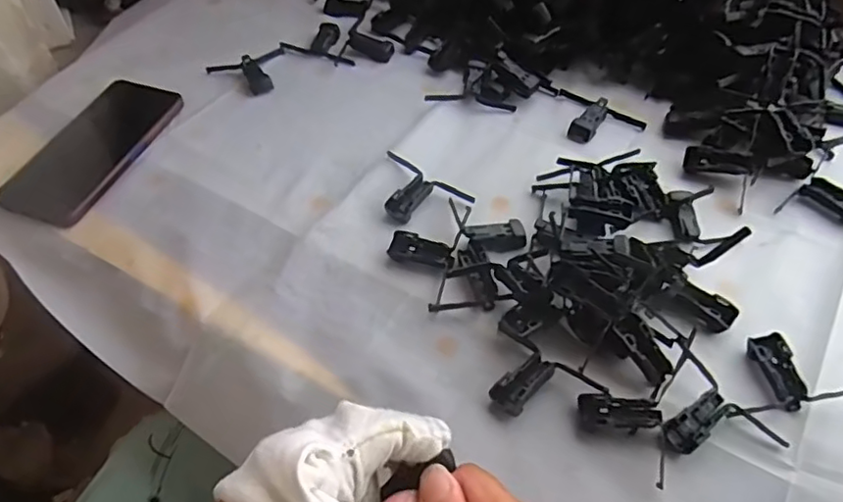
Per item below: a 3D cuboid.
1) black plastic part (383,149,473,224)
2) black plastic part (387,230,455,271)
[{"bbox_3d":[-0.006,-0.045,0.487,0.079,0.009,0.052,32,60,19],"label":"black plastic part"},{"bbox_3d":[0.001,0.000,0.455,0.049,0.012,0.019,16,56,9],"label":"black plastic part"}]

